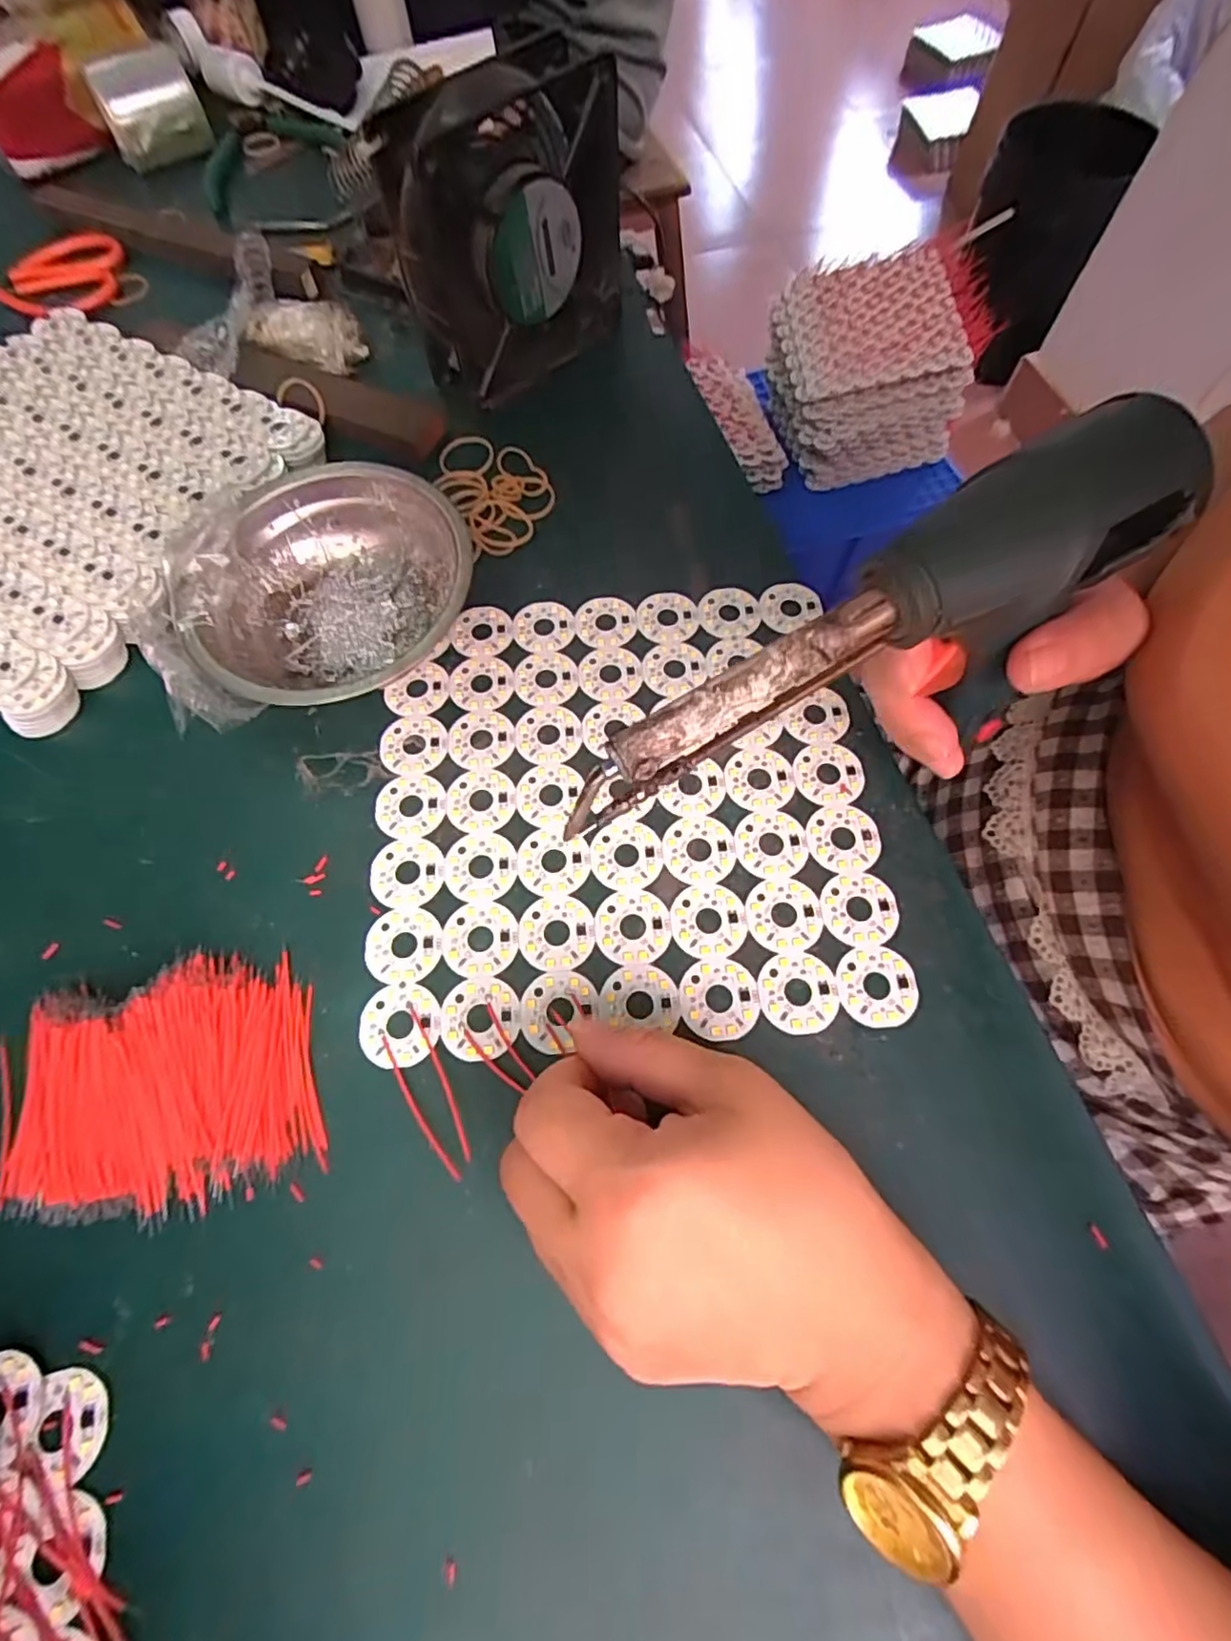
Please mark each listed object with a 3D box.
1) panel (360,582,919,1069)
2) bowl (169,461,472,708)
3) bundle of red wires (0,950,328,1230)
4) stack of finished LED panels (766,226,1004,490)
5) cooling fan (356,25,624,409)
[{"bbox_3d":[0.002,-0.013,0.287,0.207,0.004,0.209,-4,67,-1],"label":"panel"},{"bbox_3d":[-0.129,-0.104,0.303,0.124,0.047,0.124,0,67,0],"label":"bowl"},{"bbox_3d":[-0.171,0.095,0.234,0.115,0.021,0.084,-13,68,-5],"label":"bundle of red wires"},{"bbox_3d":[0.367,-0.669,0.970,0.256,0.191,0.246,-12,68,-5],"label":"stack of finished LED panels"},{"bbox_3d":[-0.054,-0.309,0.347,0.046,0.119,0.119,42,73,16],"label":"cooling fan"}]

